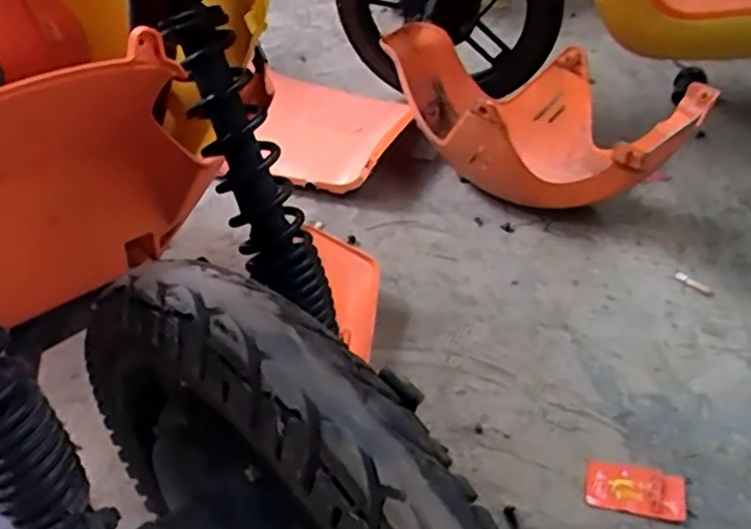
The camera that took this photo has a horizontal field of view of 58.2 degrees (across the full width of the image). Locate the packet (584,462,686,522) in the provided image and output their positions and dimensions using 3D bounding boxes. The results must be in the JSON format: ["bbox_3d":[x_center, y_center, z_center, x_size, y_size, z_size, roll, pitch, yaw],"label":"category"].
[{"bbox_3d":[0.245,0.213,0.638,0.087,0.008,0.045,8,42,16],"label":"packet"}]

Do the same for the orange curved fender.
[{"bbox_3d":[0.210,-0.191,0.971,0.429,0.206,0.217,26,47,36],"label":"orange curved fender"}]

